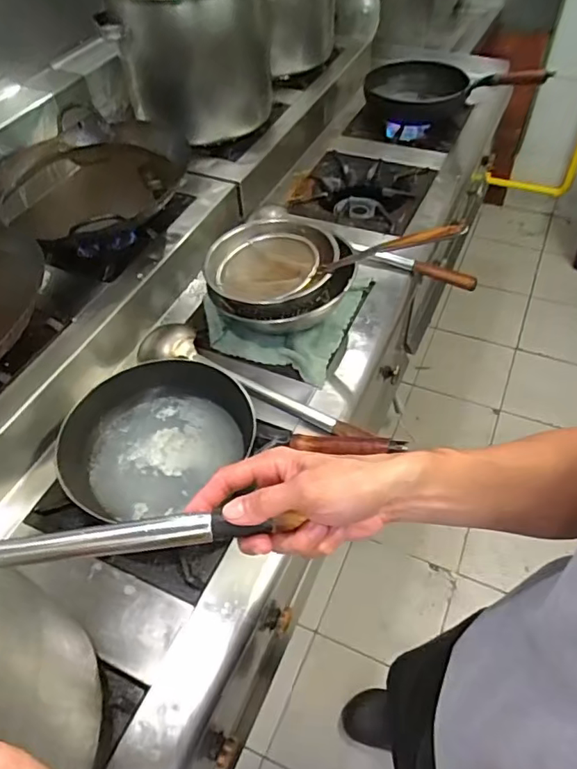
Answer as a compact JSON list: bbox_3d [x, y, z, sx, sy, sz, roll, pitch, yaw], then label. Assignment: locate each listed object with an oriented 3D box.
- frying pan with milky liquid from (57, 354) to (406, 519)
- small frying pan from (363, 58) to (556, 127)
[{"bbox_3d":[-0.091,0.085,0.775,0.429,0.167,0.249,15,53,16],"label":"frying pan with milky liquid"},{"bbox_3d":[0.449,-0.836,1.511,0.460,0.121,0.300,5,51,8],"label":"small frying pan"}]

